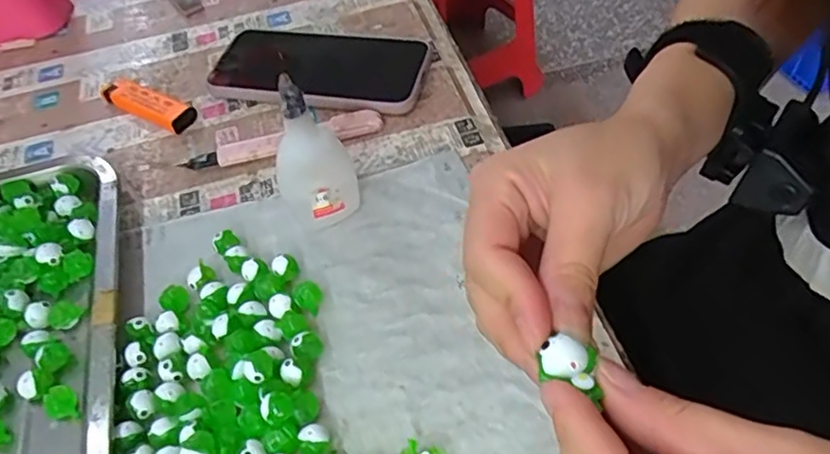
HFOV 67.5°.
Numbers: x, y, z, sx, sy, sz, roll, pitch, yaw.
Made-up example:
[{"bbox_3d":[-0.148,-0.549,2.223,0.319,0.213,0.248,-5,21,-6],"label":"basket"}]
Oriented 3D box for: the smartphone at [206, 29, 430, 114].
[{"bbox_3d":[-0.071,-0.122,0.469,0.162,0.013,0.088,8,52,13],"label":"smartphone"}]

